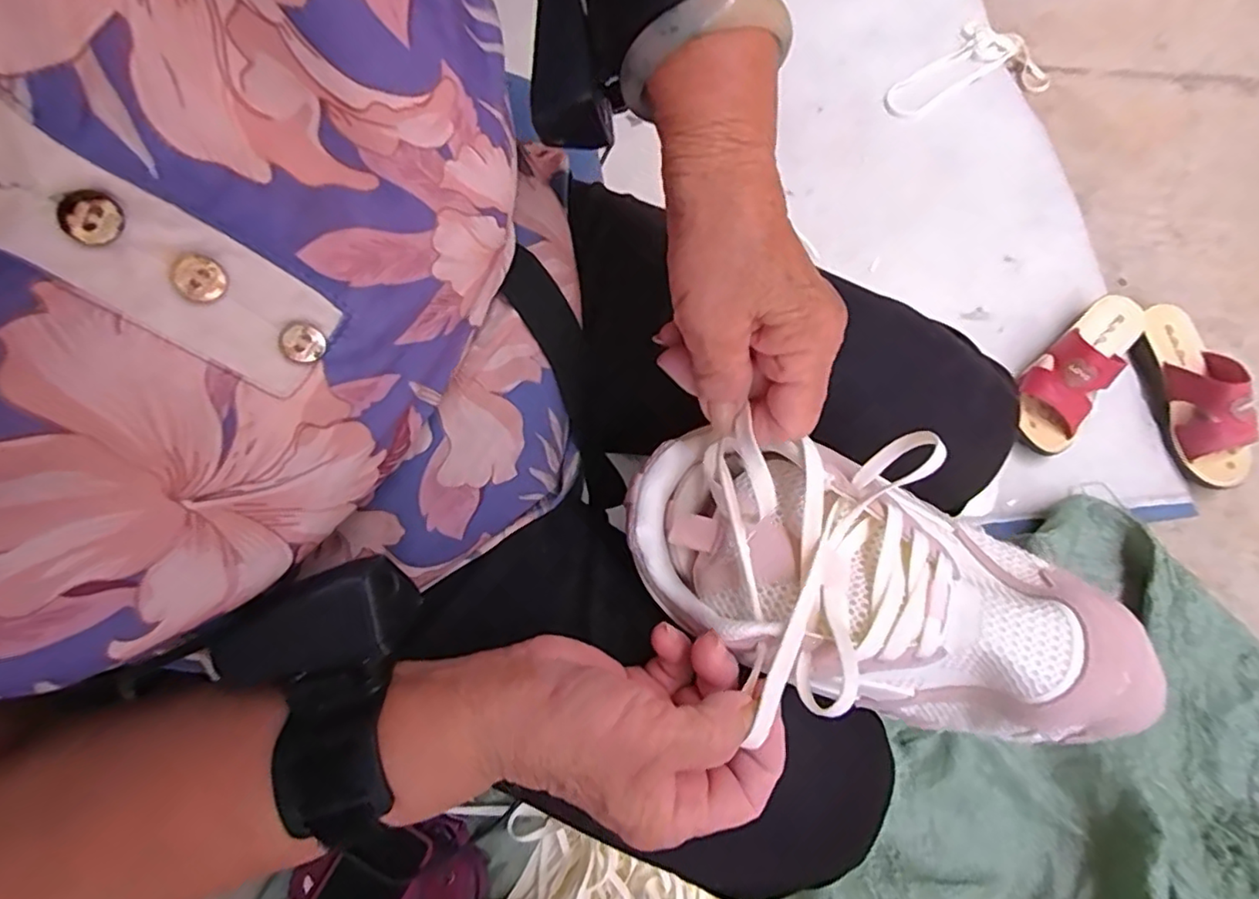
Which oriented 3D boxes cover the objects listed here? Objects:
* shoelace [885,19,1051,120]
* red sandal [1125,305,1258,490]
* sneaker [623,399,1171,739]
[{"bbox_3d":[0.492,-0.532,0.889,0.231,0.012,0.145,-39,77,-9],"label":"shoelace"},{"bbox_3d":[0.670,-0.070,0.714,0.086,0.068,0.224,-13,74,-3],"label":"red sandal"},{"bbox_3d":[0.101,0.059,0.263,0.215,0.078,0.109,21,75,9],"label":"sneaker"}]

